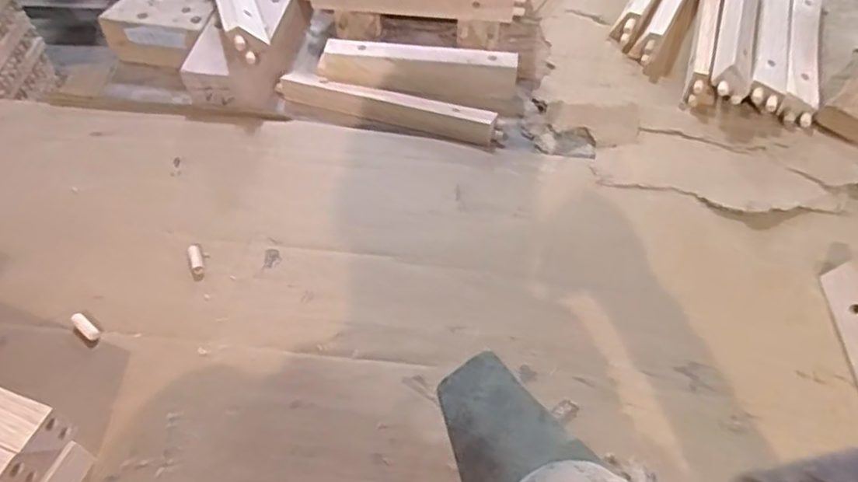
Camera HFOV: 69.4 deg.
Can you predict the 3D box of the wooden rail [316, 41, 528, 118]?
[{"bbox_3d":[-0.010,-0.195,0.724,0.239,0.047,0.048,5,53,4],"label":"wooden rail"}]

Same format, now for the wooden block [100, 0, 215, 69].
[{"bbox_3d":[-0.325,-0.262,0.767,0.129,0.066,0.088,12,54,9],"label":"wooden block"}]

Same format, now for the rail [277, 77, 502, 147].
[{"bbox_3d":[-0.049,-0.153,0.704,0.257,0.030,0.031,14,55,11],"label":"rail"}]

